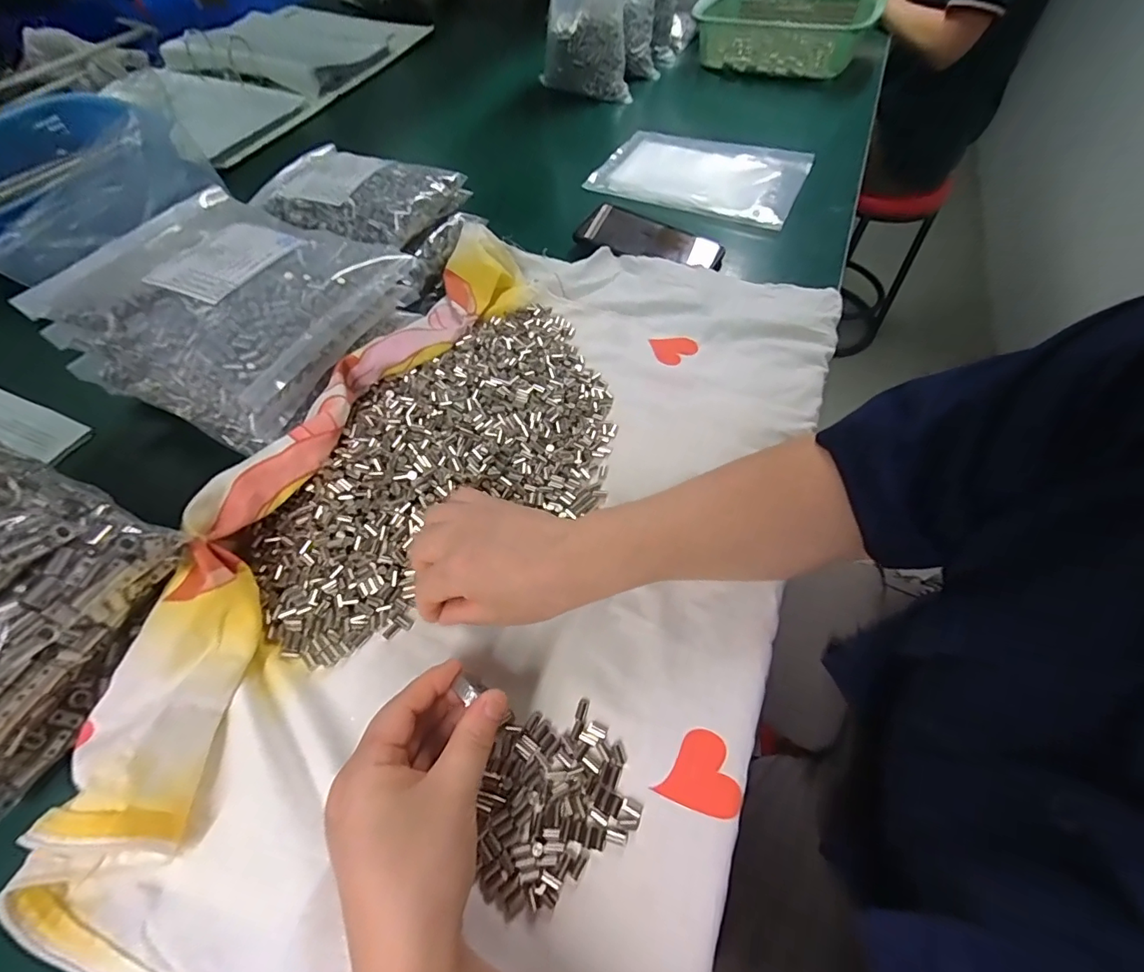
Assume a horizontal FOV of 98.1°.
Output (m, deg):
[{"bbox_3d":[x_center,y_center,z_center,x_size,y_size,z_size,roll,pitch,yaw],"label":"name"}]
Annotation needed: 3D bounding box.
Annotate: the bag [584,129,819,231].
[{"bbox_3d":[0.174,-0.427,0.666,0.260,0.016,0.183,24,60,15],"label":"bag"}]

